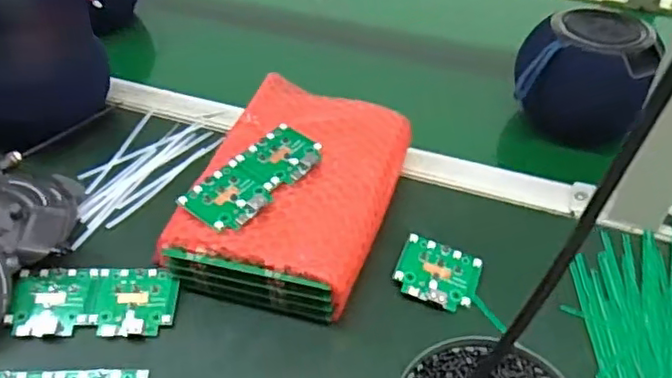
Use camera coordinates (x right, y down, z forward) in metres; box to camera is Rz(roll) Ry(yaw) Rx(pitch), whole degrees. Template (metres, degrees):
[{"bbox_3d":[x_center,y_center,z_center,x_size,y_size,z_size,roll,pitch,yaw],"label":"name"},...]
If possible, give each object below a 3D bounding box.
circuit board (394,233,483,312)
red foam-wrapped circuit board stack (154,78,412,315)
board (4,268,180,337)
[{"bbox_3d":[0.076,0.064,0.468,0.059,0.017,0.053,17,44,14],"label":"circuit board"},{"bbox_3d":[-0.032,0.002,0.504,0.151,0.057,0.208,17,43,13],"label":"red foam-wrapped circuit board stack"},{"bbox_3d":[-0.173,0.080,0.445,0.115,0.011,0.053,3,42,-2],"label":"board"}]

